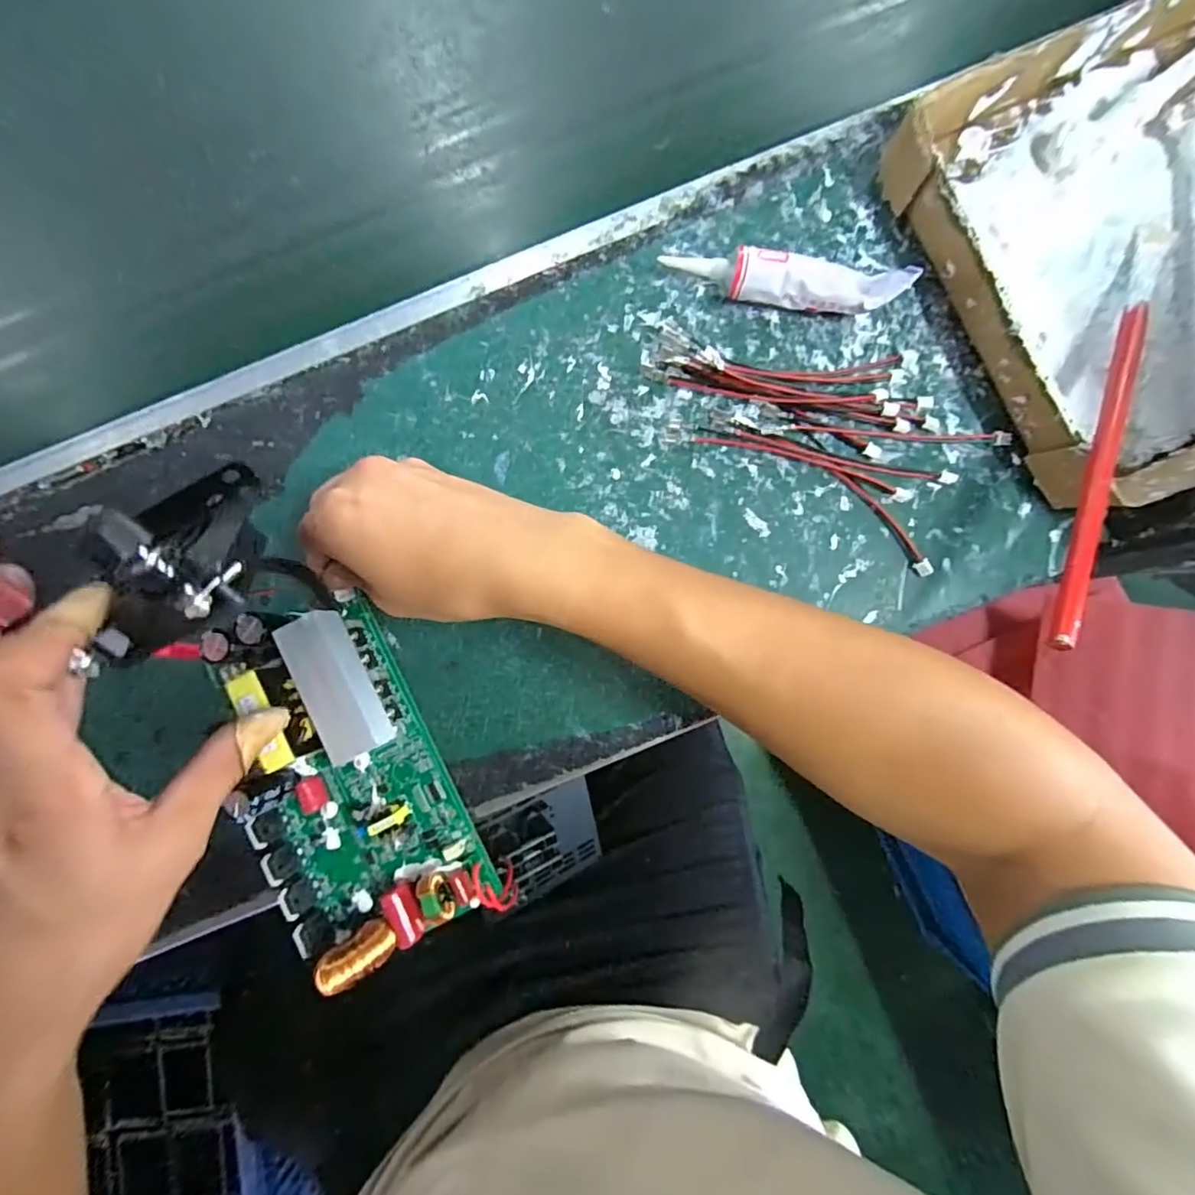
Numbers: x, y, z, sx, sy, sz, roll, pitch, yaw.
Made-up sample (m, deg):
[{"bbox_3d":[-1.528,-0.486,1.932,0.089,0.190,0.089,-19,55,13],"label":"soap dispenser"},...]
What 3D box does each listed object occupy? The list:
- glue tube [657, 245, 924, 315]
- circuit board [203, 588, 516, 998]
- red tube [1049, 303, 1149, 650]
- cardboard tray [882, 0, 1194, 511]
[{"bbox_3d":[0.100,-0.172,0.308,0.126,0.029,0.025,9,87,2],"label":"glue tube"},{"bbox_3d":[-0.131,0.093,0.285,0.100,0.053,0.177,-23,86,0],"label":"circuit board"},{"bbox_3d":[0.237,-0.066,0.266,0.009,0.010,0.205,28,71,3],"label":"red tube"},{"bbox_3d":[0.348,-0.214,0.301,0.340,0.038,0.257,-21,86,0],"label":"cardboard tray"}]

